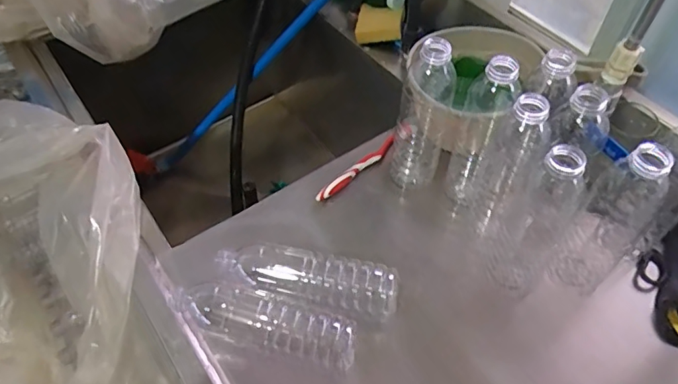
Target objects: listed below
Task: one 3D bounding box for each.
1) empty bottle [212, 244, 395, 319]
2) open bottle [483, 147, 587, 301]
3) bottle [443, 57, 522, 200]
[{"bbox_3d":[-0.035,0.099,0.575,0.199,0.063,0.056,10,53,8],"label":"empty bottle"},{"bbox_3d":[0.207,0.026,0.525,0.076,0.210,0.075,0,53,0],"label":"open bottle"},{"bbox_3d":[0.164,-0.066,0.595,0.053,0.201,0.059,20,55,14],"label":"bottle"}]

